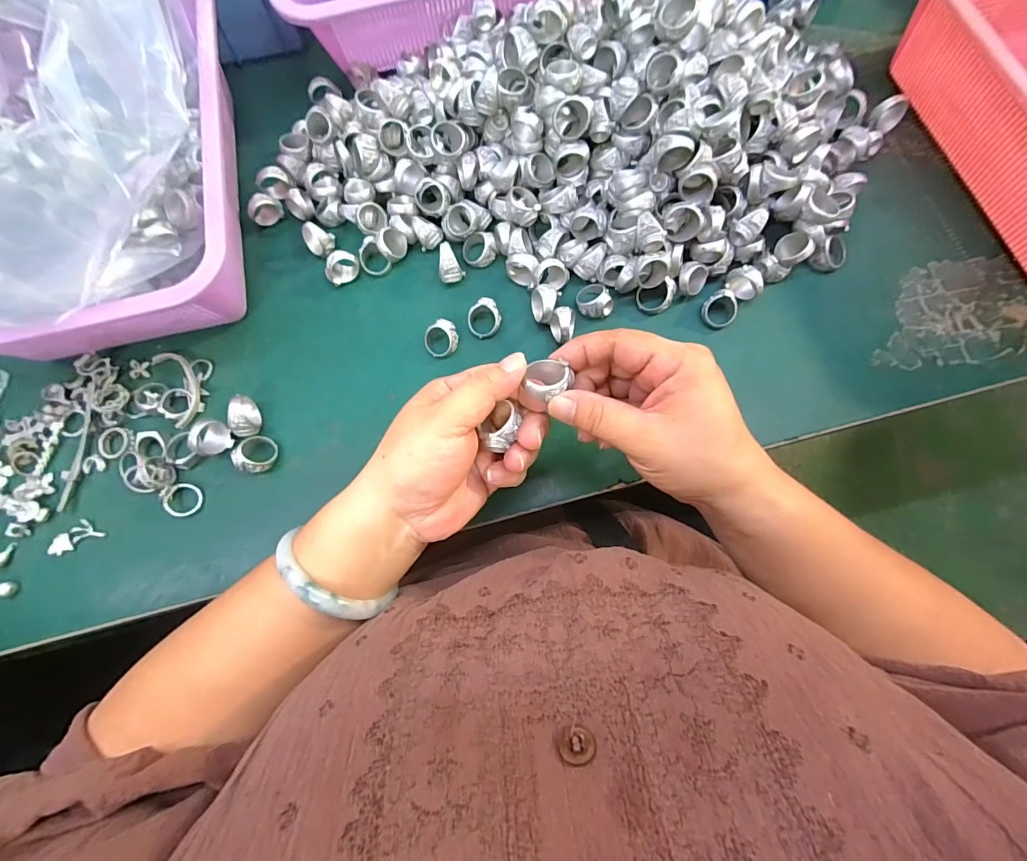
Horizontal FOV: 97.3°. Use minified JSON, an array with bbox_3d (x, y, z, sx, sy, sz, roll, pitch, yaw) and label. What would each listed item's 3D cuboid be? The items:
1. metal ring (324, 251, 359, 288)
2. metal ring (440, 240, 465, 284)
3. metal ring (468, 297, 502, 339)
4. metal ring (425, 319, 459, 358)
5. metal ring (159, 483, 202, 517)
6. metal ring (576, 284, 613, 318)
[{"bbox_3d":[-0.137,-0.130,0.363,0.017,0.020,0.026,38,80,10],"label":"metal ring"},{"bbox_3d":[-0.048,-0.129,0.353,0.017,0.025,0.022,5,76,3],"label":"metal ring"},{"bbox_3d":[-0.022,-0.085,0.346,0.025,0.017,0.024,0,76,1],"label":"metal ring"},{"bbox_3d":[-0.054,-0.068,0.341,0.026,0.019,0.023,-23,76,-4],"label":"metal ring"},{"bbox_3d":[-0.233,0.049,0.318,0.025,0.004,0.023,8,67,-19],"label":"metal ring"},{"bbox_3d":[0.063,-0.099,0.345,0.028,0.016,0.024,8,76,3],"label":"metal ring"}]

